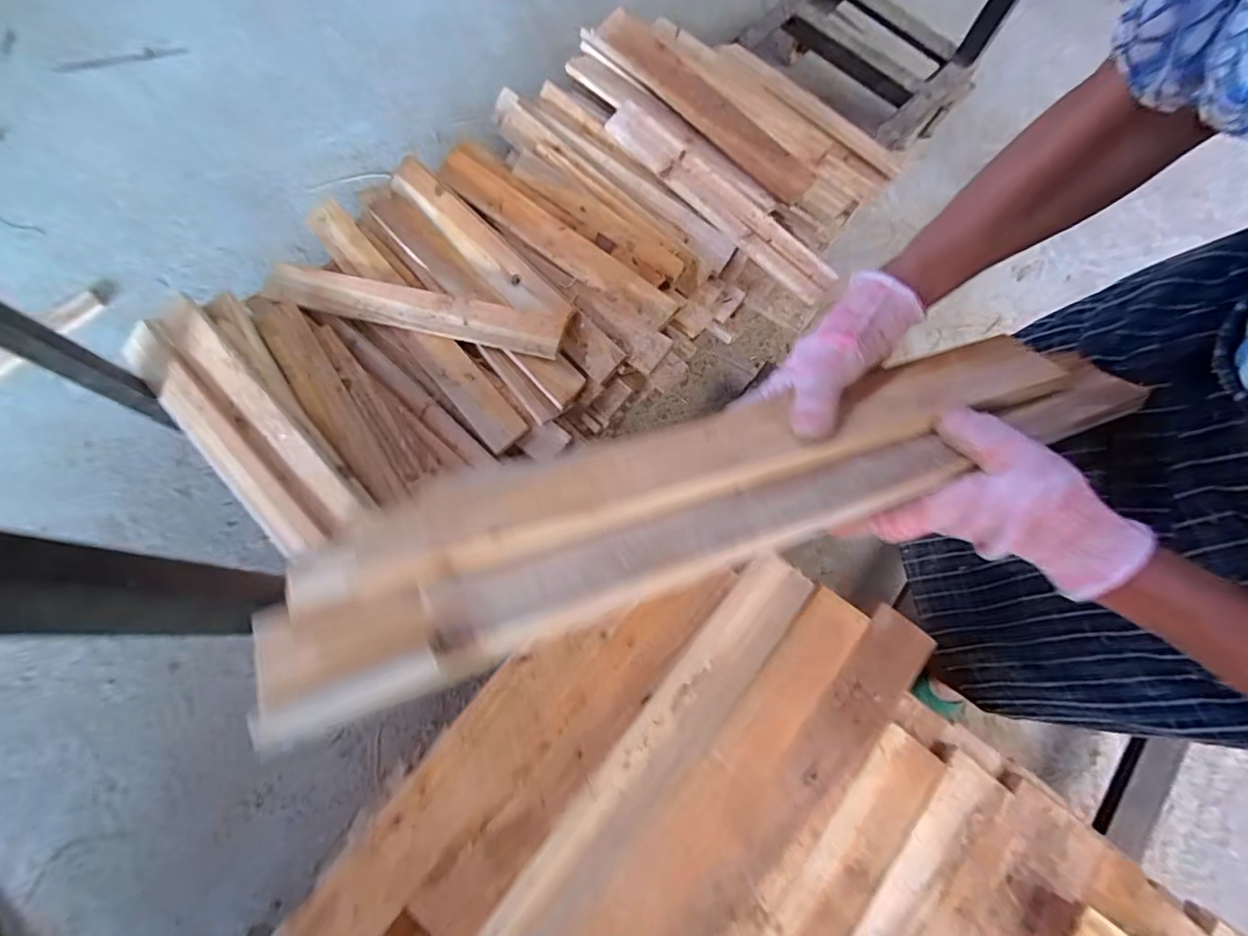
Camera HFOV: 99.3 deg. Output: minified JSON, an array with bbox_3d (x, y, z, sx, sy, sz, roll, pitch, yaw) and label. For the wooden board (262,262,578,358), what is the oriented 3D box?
[{"bbox_3d":[-0.317,-0.243,0.816,0.460,0.020,0.077,10,75,2],"label":"wooden board"}]

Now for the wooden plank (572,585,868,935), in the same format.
[{"bbox_3d":[0.055,0.316,0.458,0.059,0.013,0.496,39,78,9],"label":"wooden plank"}]

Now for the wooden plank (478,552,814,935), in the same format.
[{"bbox_3d":[0.007,0.283,0.464,0.064,0.013,0.491,38,77,9],"label":"wooden plank"}]

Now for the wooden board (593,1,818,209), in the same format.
[{"bbox_3d":[0.126,-0.644,0.920,0.066,0.035,0.505,-38,78,-10],"label":"wooden board"}]

